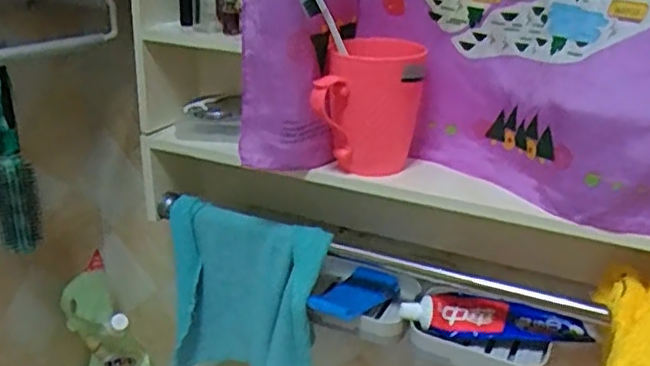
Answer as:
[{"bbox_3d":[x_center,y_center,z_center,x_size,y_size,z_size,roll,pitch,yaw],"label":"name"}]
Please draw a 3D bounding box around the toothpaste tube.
[{"bbox_3d":[0.160,0.129,0.600,0.171,0.037,0.028,4,22,4],"label":"toothpaste tube"}]

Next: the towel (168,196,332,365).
[{"bbox_3d":[-0.086,0.126,0.676,0.181,0.184,0.047,14,25,27],"label":"towel"}]

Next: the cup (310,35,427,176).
[{"bbox_3d":[0.040,-0.063,0.560,0.084,0.111,0.088,8,23,12],"label":"cup"}]

